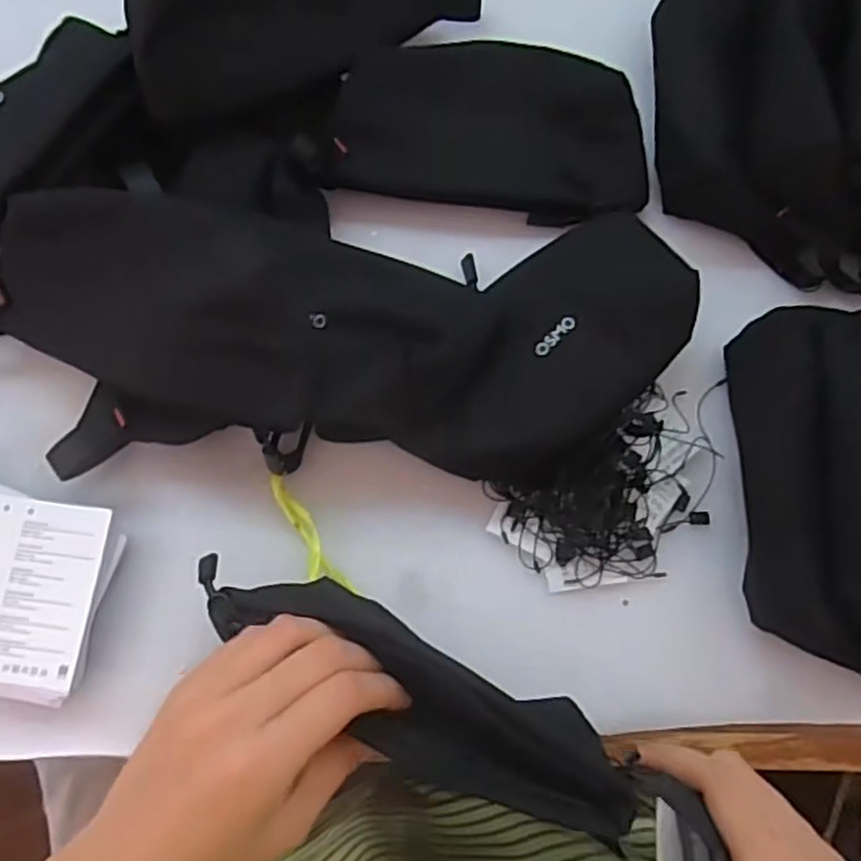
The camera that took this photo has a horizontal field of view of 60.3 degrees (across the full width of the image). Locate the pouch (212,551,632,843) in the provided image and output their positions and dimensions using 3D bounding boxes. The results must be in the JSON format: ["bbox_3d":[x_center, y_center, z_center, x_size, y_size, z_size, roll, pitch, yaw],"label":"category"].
[{"bbox_3d":[-0.010,0.112,0.323,0.198,0.069,0.051,25,77,23],"label":"pouch"}]

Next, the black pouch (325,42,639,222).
[{"bbox_3d":[0.036,-0.174,0.432,0.179,0.018,0.089,11,107,5],"label":"black pouch"}]

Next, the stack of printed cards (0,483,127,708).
[{"bbox_3d":[-0.217,0.082,0.383,0.099,0.026,0.100,9,76,4],"label":"stack of printed cards"}]

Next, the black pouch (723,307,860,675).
[{"bbox_3d":[0.212,0.039,0.365,0.108,0.069,0.203,4,76,2],"label":"black pouch"}]

